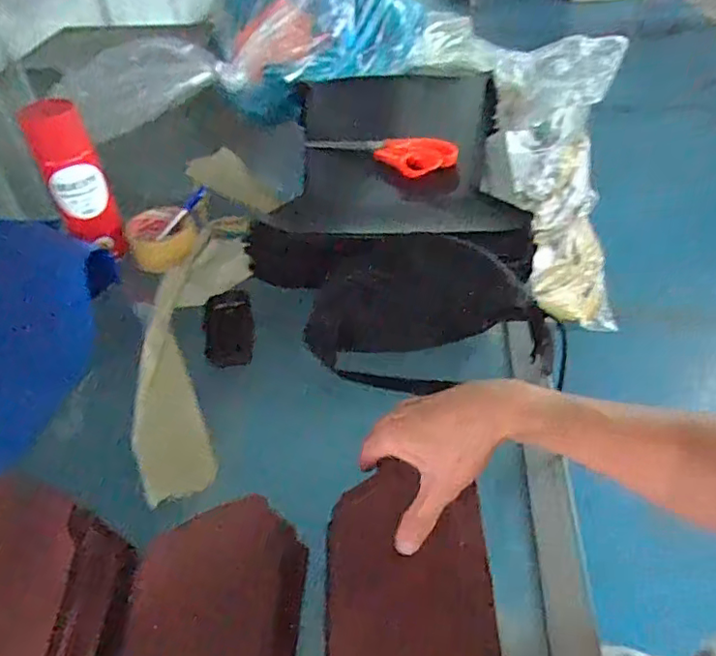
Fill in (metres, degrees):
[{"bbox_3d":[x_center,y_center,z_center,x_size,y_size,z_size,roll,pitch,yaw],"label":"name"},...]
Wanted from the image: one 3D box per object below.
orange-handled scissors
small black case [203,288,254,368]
[{"bbox_3d":[0.027,-0.233,0.779,0.209,0.019,0.061,5,68,12],"label":"orange-handled scissors"},{"bbox_3d":[-0.149,-0.003,0.664,0.055,0.018,0.109,-10,44,-6],"label":"small black case"}]

